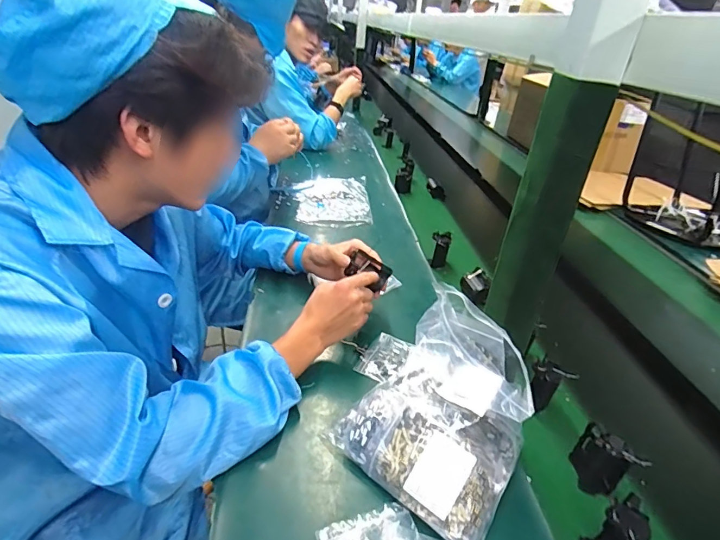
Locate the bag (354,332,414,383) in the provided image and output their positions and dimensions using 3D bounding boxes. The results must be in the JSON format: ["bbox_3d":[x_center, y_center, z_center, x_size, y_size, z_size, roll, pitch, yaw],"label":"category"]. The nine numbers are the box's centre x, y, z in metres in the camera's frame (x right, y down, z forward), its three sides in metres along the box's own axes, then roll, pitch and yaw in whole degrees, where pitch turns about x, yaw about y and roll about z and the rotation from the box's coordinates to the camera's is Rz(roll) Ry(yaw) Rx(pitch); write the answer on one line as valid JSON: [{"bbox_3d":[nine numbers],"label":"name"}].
[{"bbox_3d":[0.040,0.133,0.658,0.060,0.016,0.103,17,31,21],"label":"bag"}]

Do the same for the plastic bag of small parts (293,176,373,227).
[{"bbox_3d":[-0.074,-0.194,1.183,0.202,0.018,0.290,1,29,-7],"label":"plastic bag of small parts"}]

